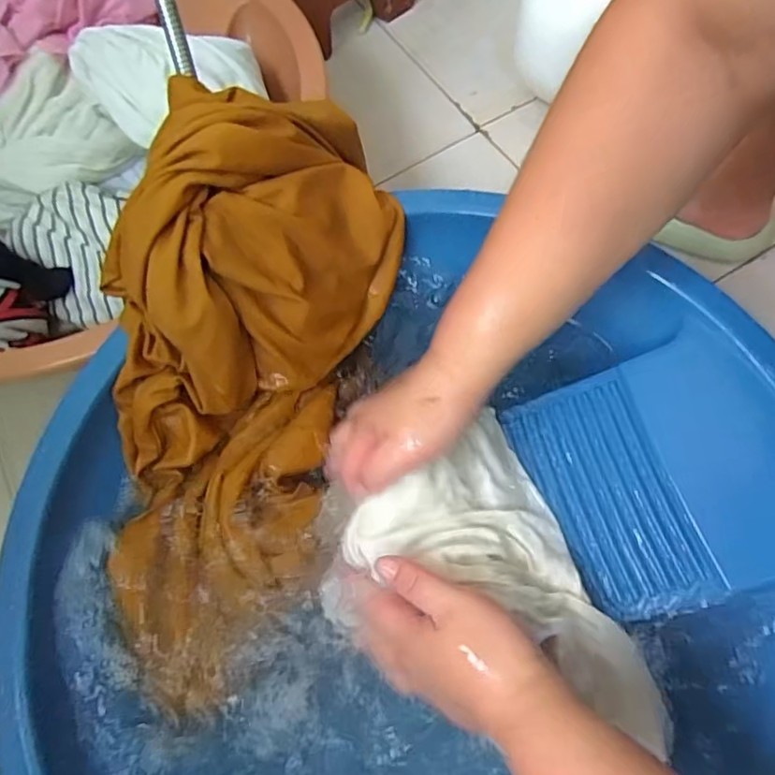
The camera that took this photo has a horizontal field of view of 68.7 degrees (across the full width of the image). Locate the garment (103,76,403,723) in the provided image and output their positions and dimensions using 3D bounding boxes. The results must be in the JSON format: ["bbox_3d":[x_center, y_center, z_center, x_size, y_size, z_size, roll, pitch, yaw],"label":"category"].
[{"bbox_3d":[-0.099,-0.017,0.384,0.163,0.106,0.397,9,86,6],"label":"garment"}]

